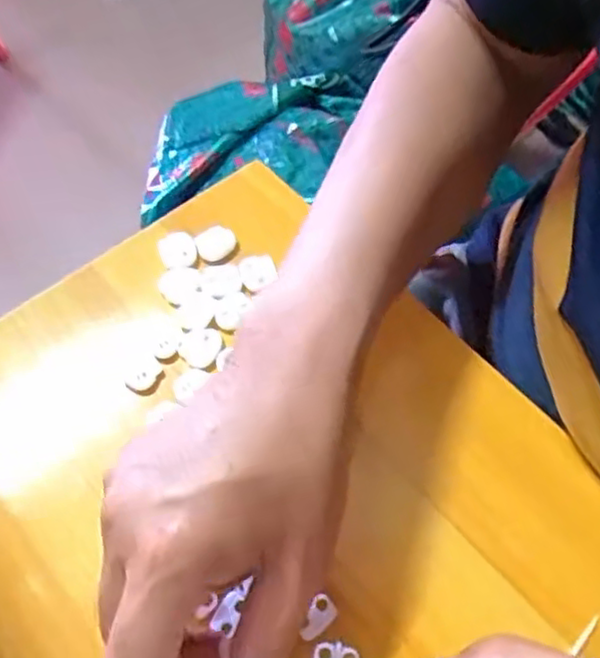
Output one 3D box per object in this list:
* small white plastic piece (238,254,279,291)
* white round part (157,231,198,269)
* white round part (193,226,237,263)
[{"bbox_3d":[-0.023,-0.032,0.375,0.019,0.008,0.018,-17,61,-9],"label":"small white plastic piece"},{"bbox_3d":[-0.068,-0.044,0.382,0.021,0.005,0.023,0,60,0],"label":"white round part"},{"bbox_3d":[-0.047,-0.048,0.386,0.022,0.007,0.019,-20,62,-11],"label":"white round part"}]

